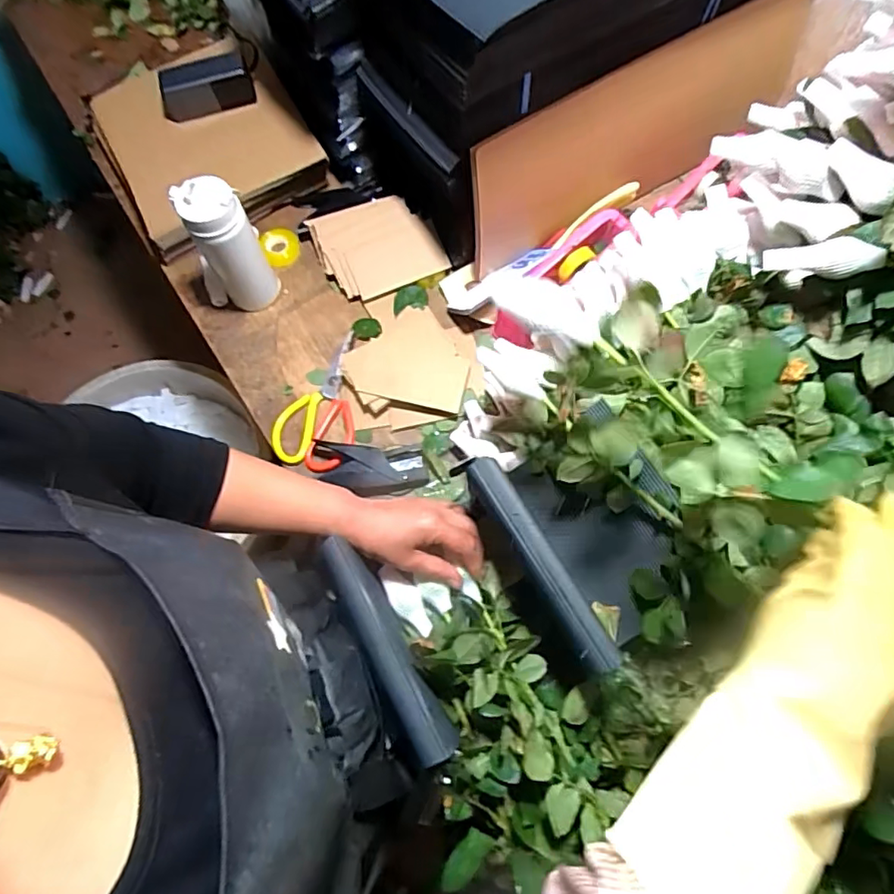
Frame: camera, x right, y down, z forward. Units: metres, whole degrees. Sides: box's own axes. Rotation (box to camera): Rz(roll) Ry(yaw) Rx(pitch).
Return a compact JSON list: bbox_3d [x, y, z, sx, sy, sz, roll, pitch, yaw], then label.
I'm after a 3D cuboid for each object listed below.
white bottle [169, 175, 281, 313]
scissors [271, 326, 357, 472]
[{"bbox_3d":[-0.288,-0.263,0.749,0.072,0.190,0.073,-1,69,2],"label":"white bottle"},{"bbox_3d":[-0.159,-0.066,0.765,0.102,0.019,0.208,17,71,8],"label":"scissors"}]

